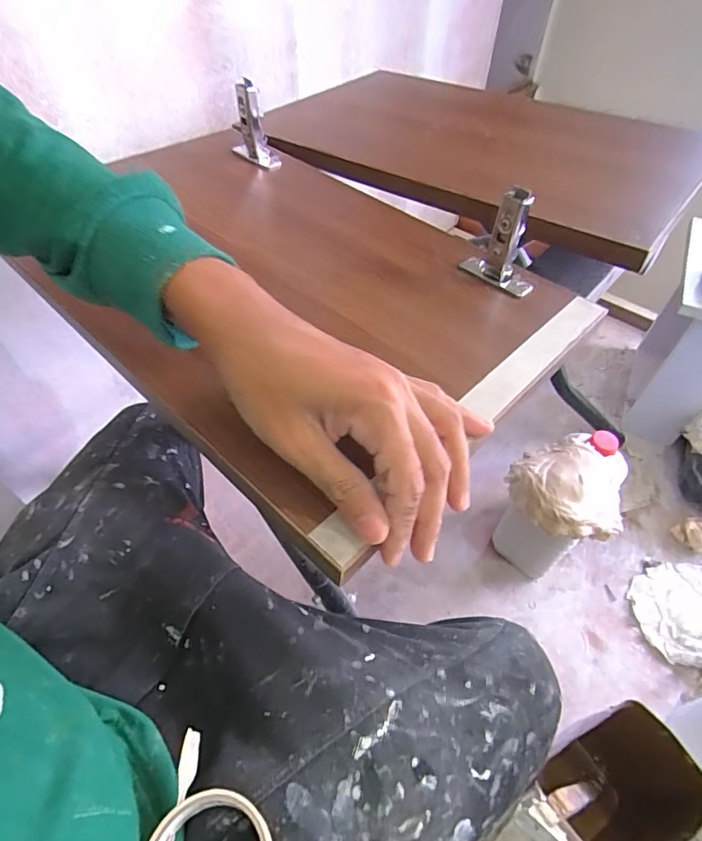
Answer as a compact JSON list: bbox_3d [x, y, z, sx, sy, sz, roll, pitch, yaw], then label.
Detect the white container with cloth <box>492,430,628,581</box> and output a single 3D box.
[{"bbox_3d":[0.345,0.155,0.795,0.192,0.239,0.156,-22,55,-19],"label":"white container with cloth"}]

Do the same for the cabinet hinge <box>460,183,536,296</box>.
[{"bbox_3d":[0.124,-0.145,0.381,0.059,0.078,0.025,32,57,22],"label":"cabinet hinge"}]

